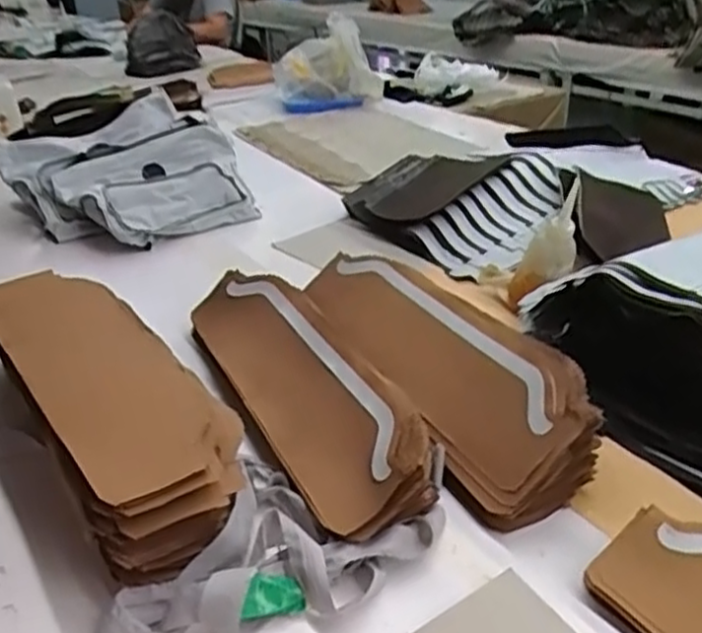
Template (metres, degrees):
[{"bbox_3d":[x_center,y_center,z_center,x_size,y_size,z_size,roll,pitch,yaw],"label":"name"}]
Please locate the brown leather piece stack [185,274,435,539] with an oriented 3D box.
[{"bbox_3d":[-0.049,0.065,0.723,0.125,0.076,0.418,-41,37,-4],"label":"brown leather piece stack"}]

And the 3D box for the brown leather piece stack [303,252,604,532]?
[{"bbox_3d":[0.084,0.035,0.736,0.147,0.077,0.416,-12,30,-16],"label":"brown leather piece stack"}]

